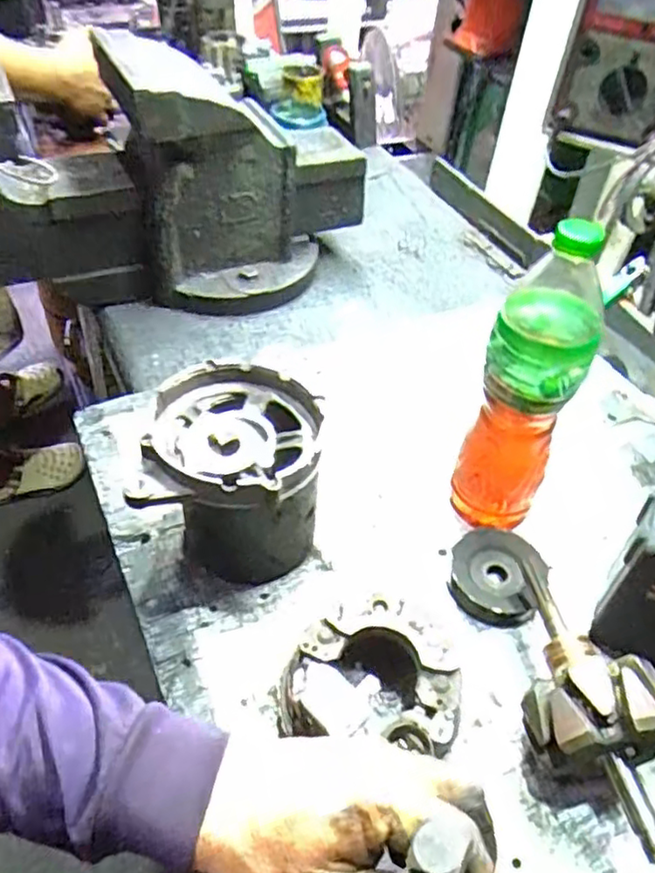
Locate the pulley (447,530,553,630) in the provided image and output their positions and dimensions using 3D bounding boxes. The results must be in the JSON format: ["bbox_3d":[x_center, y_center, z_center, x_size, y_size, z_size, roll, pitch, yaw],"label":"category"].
[{"bbox_3d":[0.141,0.118,0.549,0.076,0.036,0.074,3,47,-3],"label":"pulley"}]

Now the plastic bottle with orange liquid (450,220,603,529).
[{"bbox_3d":[0.155,-0.025,0.526,0.069,0.288,0.059,23,49,15],"label":"plastic bottle with orange liquid"}]

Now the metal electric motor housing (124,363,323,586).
[{"bbox_3d":[-0.073,0.042,0.532,0.129,0.150,0.139,0,47,-6],"label":"metal electric motor housing"}]

